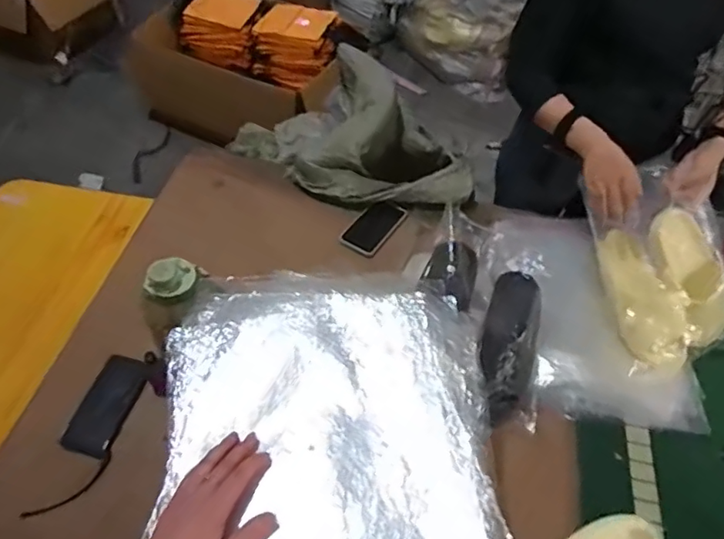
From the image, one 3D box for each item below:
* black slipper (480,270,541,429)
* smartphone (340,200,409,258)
[{"bbox_3d":[0.256,0.127,0.971,0.101,0.087,0.264,11,74,5],"label":"black slipper"},{"bbox_3d":[0.027,-0.096,1.233,0.084,0.011,0.146,36,69,12],"label":"smartphone"}]

